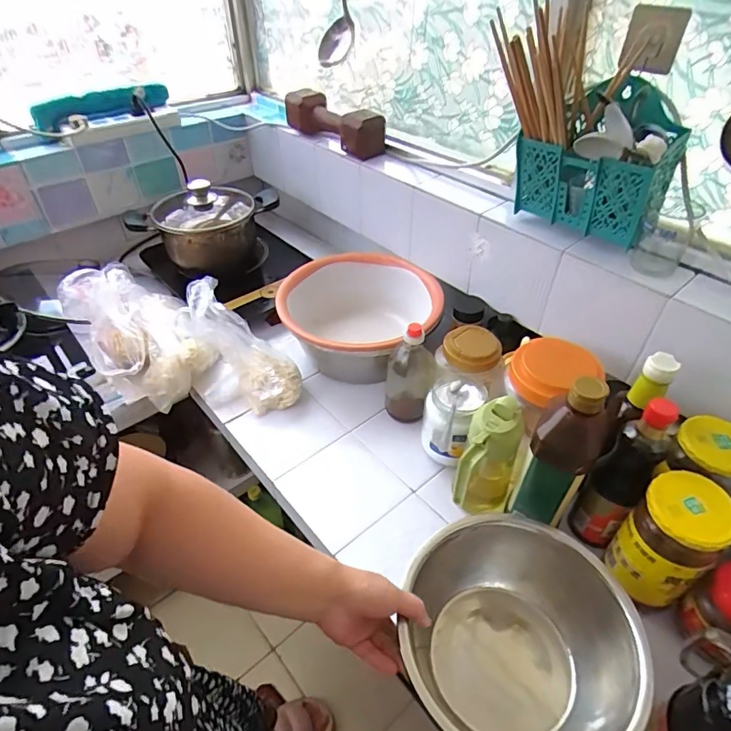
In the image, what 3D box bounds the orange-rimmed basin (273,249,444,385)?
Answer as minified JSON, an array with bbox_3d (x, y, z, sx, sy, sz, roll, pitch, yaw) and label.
[{"bbox_3d":[-0.018,-0.087,0.876,0.261,0.119,0.262,0,43,0],"label":"orange-rimmed basin"}]

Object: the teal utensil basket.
[{"bbox_3d":[0.301,-0.264,0.615,0.090,0.171,0.185,-29,50,-27],"label":"teal utensil basket"}]

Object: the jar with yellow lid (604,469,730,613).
[{"bbox_3d":[0.336,0.196,0.526,0.078,0.144,0.082,0,43,0],"label":"jar with yellow lid"}]

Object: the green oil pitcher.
[{"bbox_3d":[0.158,0.132,0.623,0.077,0.186,0.083,19,46,20],"label":"green oil pitcher"}]

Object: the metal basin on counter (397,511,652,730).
[{"bbox_3d":[0.158,0.296,0.504,0.214,0.128,0.232,0,43,0],"label":"metal basin on counter"}]

